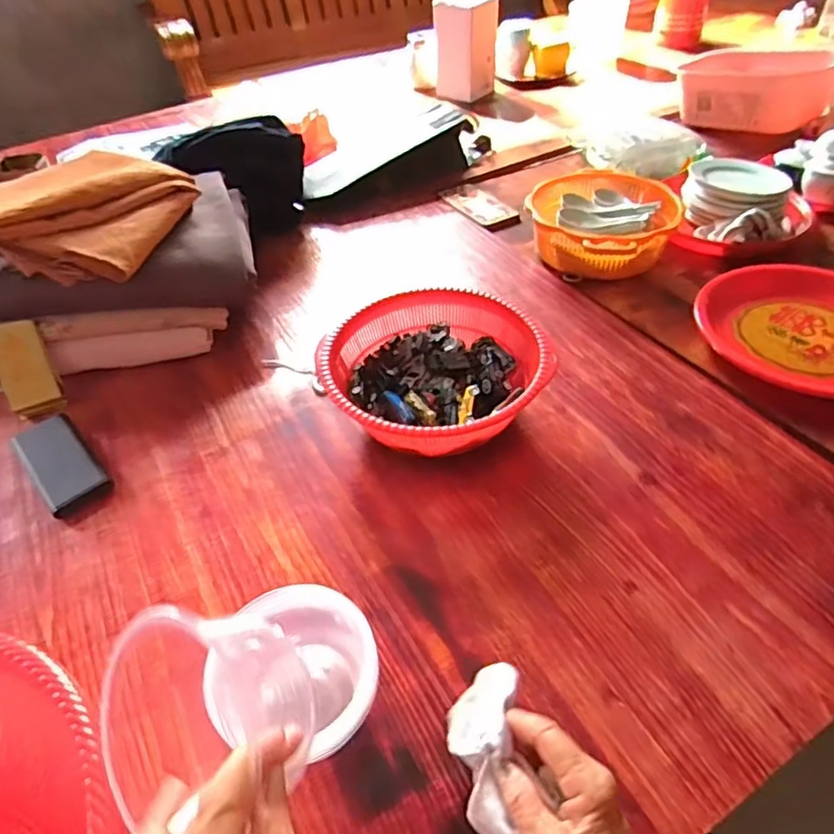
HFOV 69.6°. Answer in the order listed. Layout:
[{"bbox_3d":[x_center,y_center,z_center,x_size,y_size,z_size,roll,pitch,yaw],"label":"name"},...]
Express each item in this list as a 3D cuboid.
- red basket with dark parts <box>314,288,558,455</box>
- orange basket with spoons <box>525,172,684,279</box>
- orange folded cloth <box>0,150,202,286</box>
[{"bbox_3d":[0.018,-0.045,0.664,0.226,0.094,0.223,-2,44,2],"label":"red basket with dark parts"},{"bbox_3d":[0.266,-0.283,0.874,0.205,0.071,0.237,12,48,16],"label":"orange basket with spoons"},{"bbox_3d":[-0.428,-0.258,0.735,0.246,0.071,0.238,7,45,11],"label":"orange folded cloth"}]

